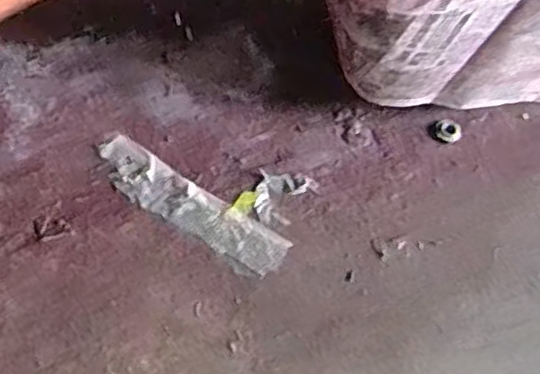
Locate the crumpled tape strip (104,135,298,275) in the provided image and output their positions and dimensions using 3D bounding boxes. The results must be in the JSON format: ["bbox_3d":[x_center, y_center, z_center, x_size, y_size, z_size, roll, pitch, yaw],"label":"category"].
[{"bbox_3d":[-0.097,0.021,0.767,0.253,0.004,0.058,31,63,16],"label":"crumpled tape strip"}]

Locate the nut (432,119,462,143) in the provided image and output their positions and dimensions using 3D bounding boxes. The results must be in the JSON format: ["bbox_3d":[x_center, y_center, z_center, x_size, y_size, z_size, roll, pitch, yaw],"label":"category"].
[{"bbox_3d":[0.225,-0.072,0.845,0.035,0.011,0.034,1,59,-2],"label":"nut"}]

